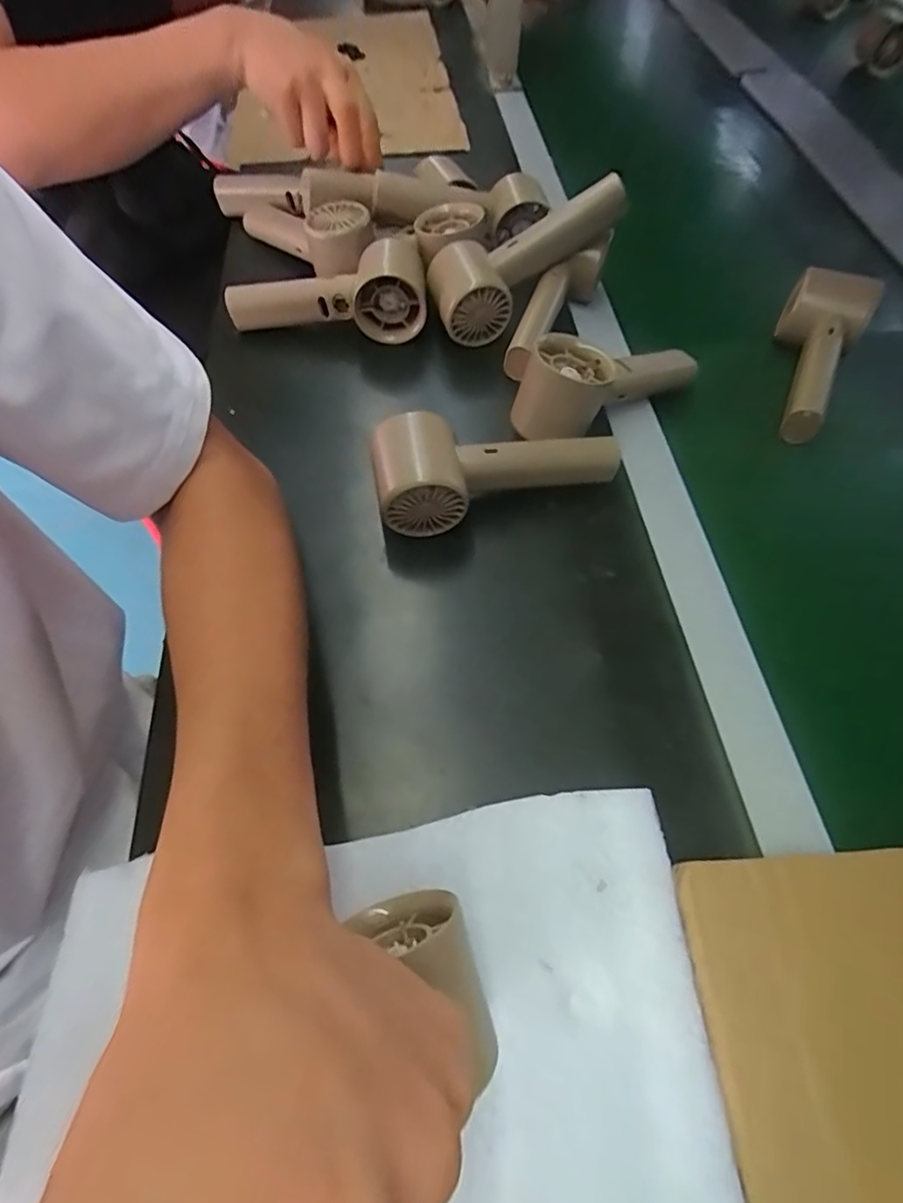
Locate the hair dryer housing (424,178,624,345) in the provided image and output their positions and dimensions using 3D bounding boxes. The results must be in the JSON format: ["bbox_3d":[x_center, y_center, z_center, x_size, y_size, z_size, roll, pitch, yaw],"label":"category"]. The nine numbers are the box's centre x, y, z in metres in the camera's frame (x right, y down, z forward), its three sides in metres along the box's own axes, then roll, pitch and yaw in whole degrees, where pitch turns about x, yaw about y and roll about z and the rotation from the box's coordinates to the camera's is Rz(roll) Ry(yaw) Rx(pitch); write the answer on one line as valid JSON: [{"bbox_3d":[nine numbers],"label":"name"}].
[{"bbox_3d":[0.055,-0.272,0.447,0.153,0.057,0.061,-33,61,4],"label":"hair dryer housing"}]

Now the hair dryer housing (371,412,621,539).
[{"bbox_3d":[0.030,-0.083,0.365,0.156,0.052,0.057,-6,59,-2],"label":"hair dryer housing"}]

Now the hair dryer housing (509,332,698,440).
[{"bbox_3d":[0.116,-0.154,0.411,0.161,0.066,0.055,-18,59,-26],"label":"hair dryer housing"}]

